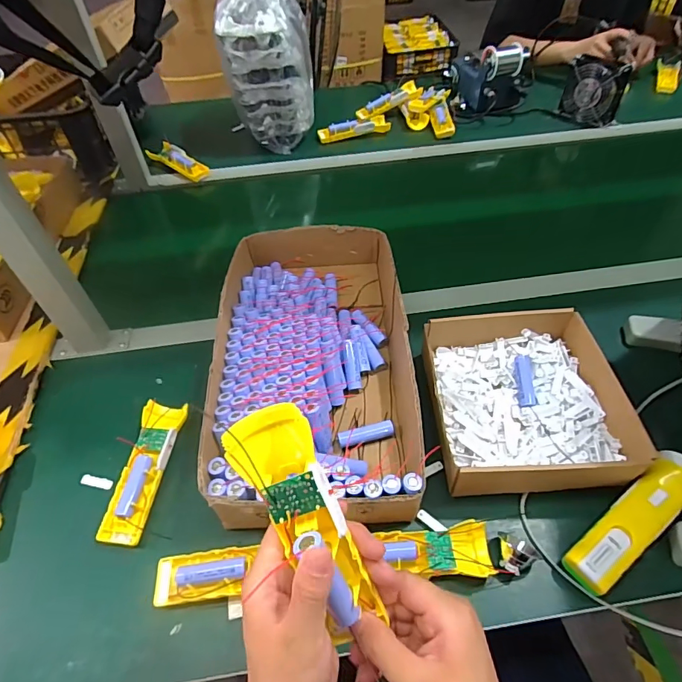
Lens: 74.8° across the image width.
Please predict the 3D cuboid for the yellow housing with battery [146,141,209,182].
[{"bbox_3d":[-0.351,-0.385,0.963,0.162,0.035,0.047,32,59,25],"label":"yellow housing with battery"}]

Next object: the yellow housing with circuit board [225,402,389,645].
[{"bbox_3d":[-0.015,0.114,0.279,0.047,0.034,0.159,-30,93,-19],"label":"yellow housing with circuit board"}]

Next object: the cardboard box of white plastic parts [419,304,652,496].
[{"bbox_3d":[0.212,0.059,0.532,0.206,0.058,0.228,-3,51,0],"label":"cardboard box of white plastic parts"}]

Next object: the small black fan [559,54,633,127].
[{"bbox_3d":[0.560,-0.549,0.992,0.123,0.117,0.031,34,45,31],"label":"small black fan"}]

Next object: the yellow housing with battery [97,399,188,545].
[{"bbox_3d":[-0.221,0.146,0.506,0.047,0.030,0.154,5,53,7],"label":"yellow housing with battery"}]

